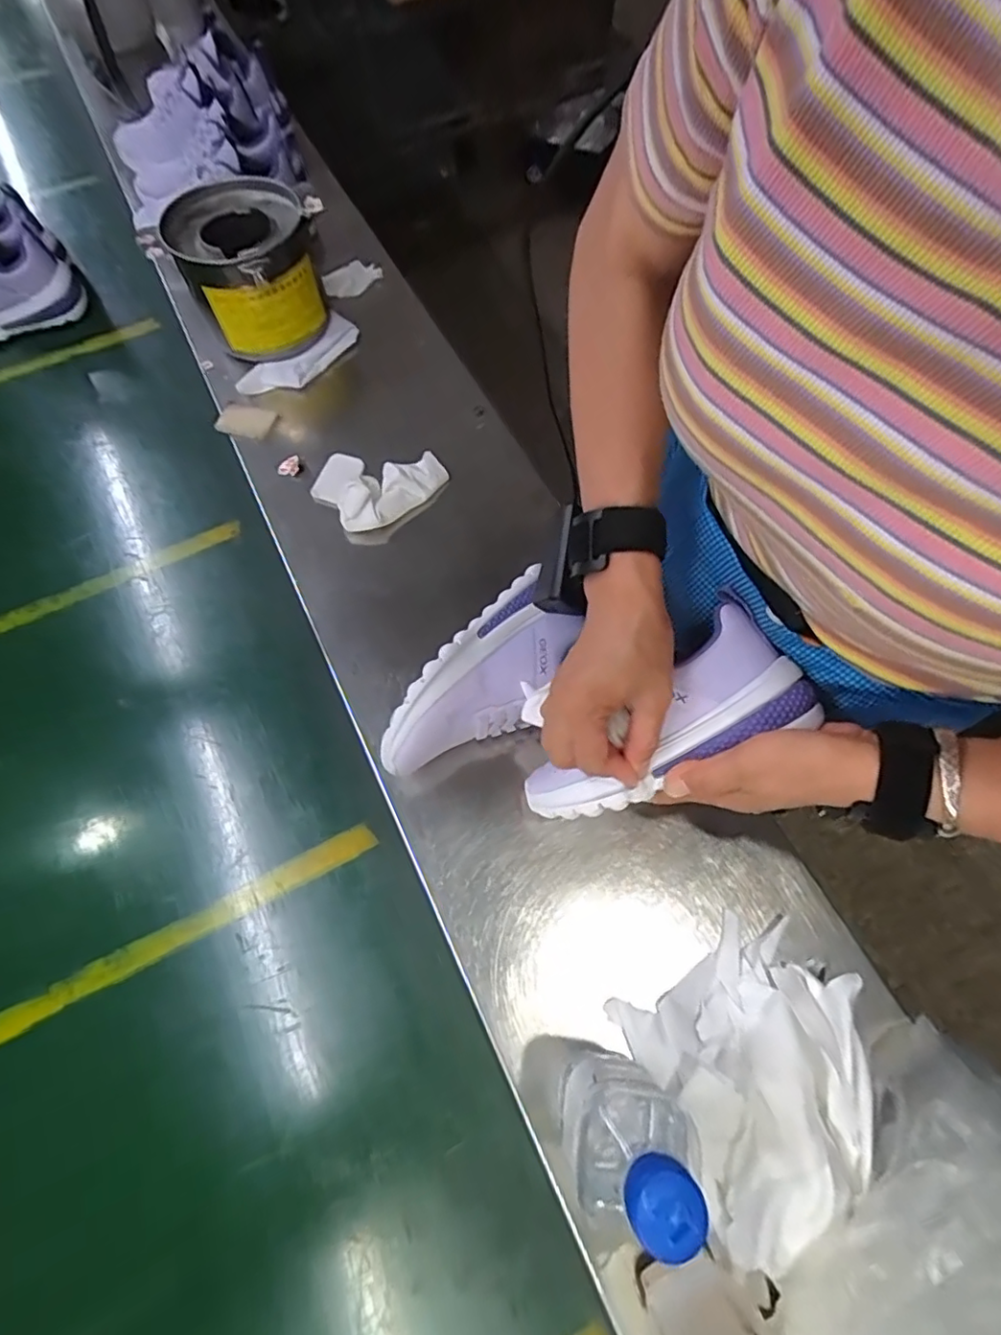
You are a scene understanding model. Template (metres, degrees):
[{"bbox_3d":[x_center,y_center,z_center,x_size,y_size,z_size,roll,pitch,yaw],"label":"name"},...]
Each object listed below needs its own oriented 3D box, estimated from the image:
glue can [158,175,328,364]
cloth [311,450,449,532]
[{"bbox_3d":[-0.273,-0.433,0.644,0.133,0.115,0.144,0,67,0],"label":"glue can"},{"bbox_3d":[-0.126,-0.193,0.593,0.121,0.039,0.108,-39,72,-15],"label":"cloth"}]

